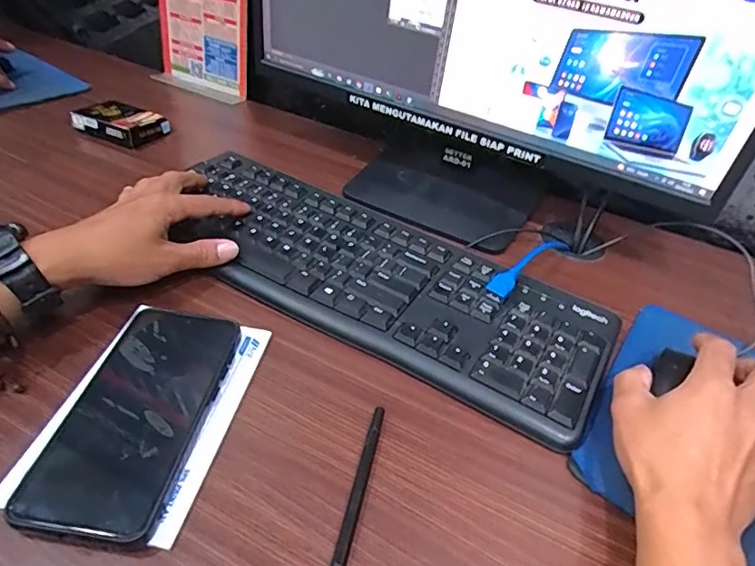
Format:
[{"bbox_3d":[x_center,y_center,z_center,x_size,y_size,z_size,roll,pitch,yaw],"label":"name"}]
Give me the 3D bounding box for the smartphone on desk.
[{"bbox_3d":[-0.150,0.080,0.326,0.081,0.011,0.161,7,42,6],"label":"smartphone on desk"}]

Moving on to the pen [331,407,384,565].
[{"bbox_3d":[-0.014,0.131,0.298,0.006,0.007,0.140,12,42,7],"label":"pen"}]

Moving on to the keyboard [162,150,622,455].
[{"bbox_3d":[-0.011,-0.012,0.446,0.412,0.021,0.156,29,47,23],"label":"keyboard"}]

